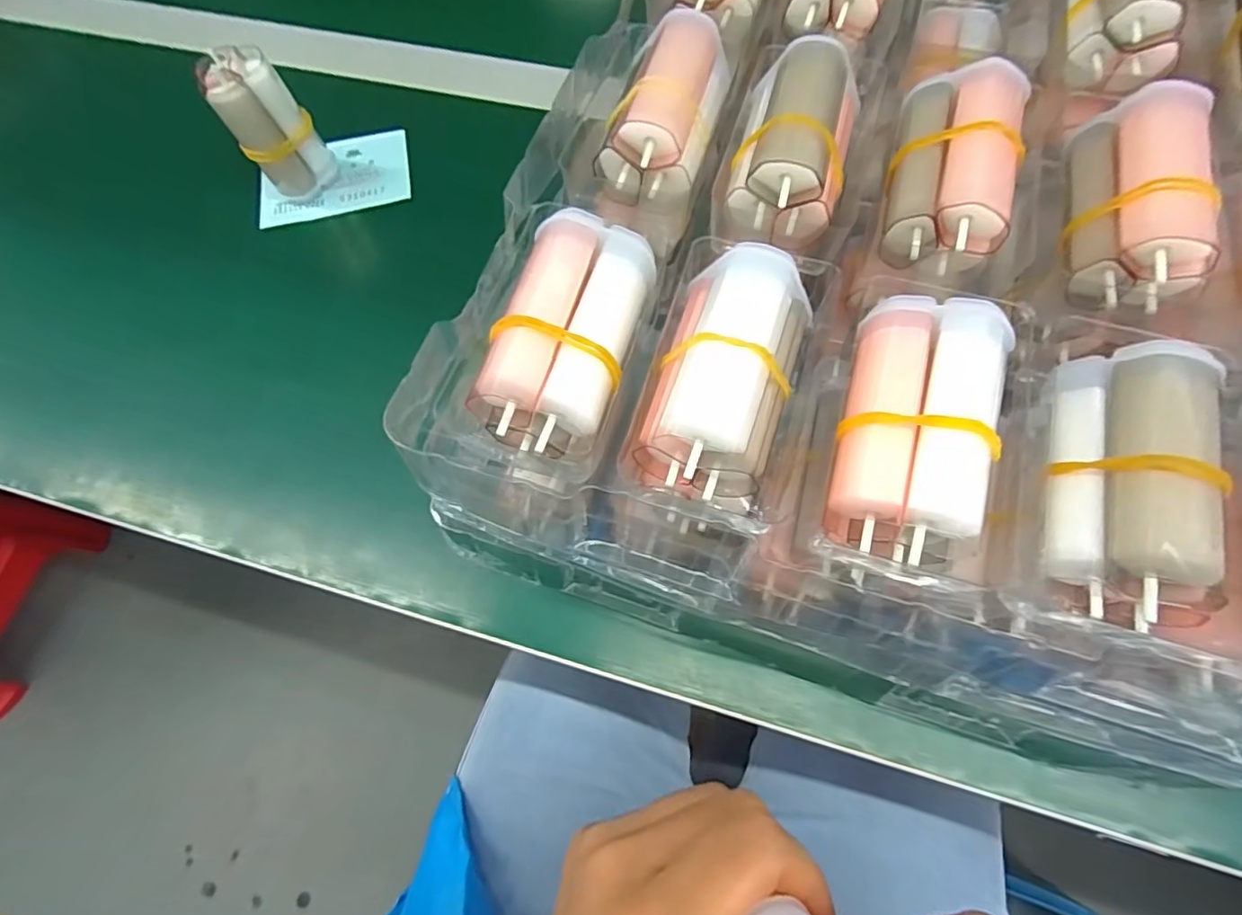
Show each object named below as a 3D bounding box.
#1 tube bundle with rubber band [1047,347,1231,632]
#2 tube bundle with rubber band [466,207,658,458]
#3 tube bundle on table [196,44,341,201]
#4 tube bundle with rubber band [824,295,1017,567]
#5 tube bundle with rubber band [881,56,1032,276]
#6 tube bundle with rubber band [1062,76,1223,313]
[{"bbox_3d":[0.128,0.005,0.141,0.028,0.021,0.070,15,68,8],"label":"tube bundle with rubber band"},{"bbox_3d":[-0.015,-0.036,0.163,0.035,0.024,0.067,15,68,8],"label":"tube bundle with rubber band"},{"bbox_3d":[-0.180,-0.171,0.294,0.037,0.063,0.031,-35,70,-13],"label":"tube bundle on table"},{"bbox_3d":[0.077,-0.008,0.146,0.035,0.020,0.067,16,68,8],"label":"tube bundle with rubber band"},{"bbox_3d":[0.107,-0.094,0.185,0.034,0.029,0.064,15,68,8],"label":"tube bundle with rubber band"},{"bbox_3d":[0.158,-0.080,0.172,0.025,0.026,0.072,14,68,8],"label":"tube bundle with rubber band"}]

